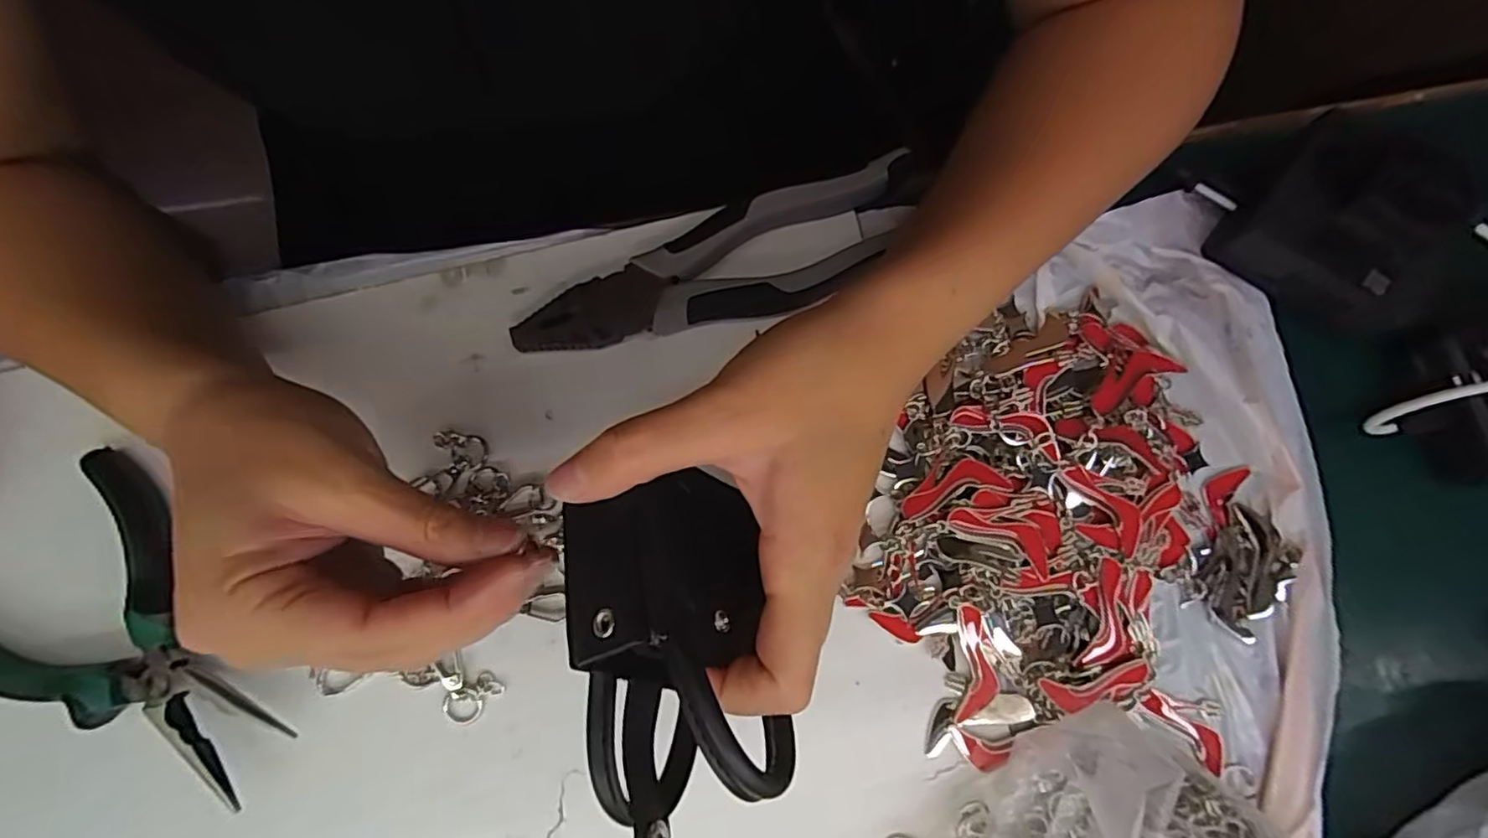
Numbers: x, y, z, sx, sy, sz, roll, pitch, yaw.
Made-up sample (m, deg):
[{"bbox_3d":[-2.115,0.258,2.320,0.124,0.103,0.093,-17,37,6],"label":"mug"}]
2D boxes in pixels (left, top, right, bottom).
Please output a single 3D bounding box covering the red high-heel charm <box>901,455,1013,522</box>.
[{"bbox_3d":[0.089,0.027,0.274,0.046,0.005,0.021,-17,79,-3],"label":"red high-heel charm"}]

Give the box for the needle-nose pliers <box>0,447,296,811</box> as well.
[{"bbox_3d":[-0.248,0.085,0.261,0.147,0.022,0.095,29,80,6],"label":"needle-nose pliers"}]

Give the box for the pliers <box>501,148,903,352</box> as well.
[{"bbox_3d":[-0.016,-0.069,0.287,0.178,0.024,0.052,-15,79,-2],"label":"pliers"}]

